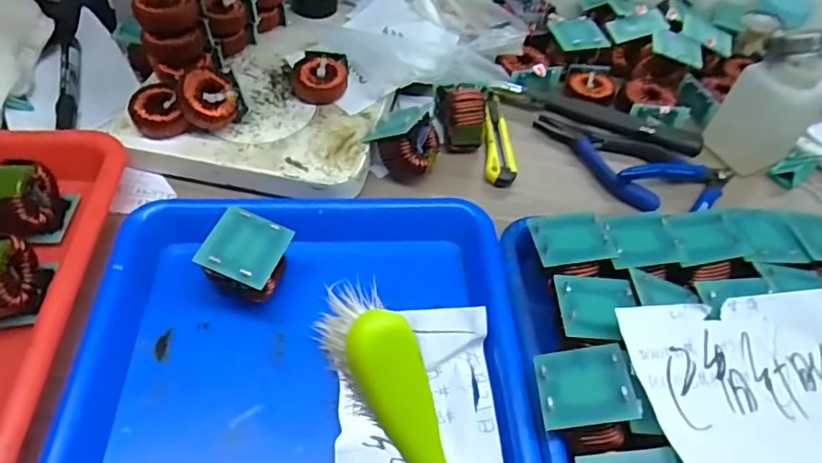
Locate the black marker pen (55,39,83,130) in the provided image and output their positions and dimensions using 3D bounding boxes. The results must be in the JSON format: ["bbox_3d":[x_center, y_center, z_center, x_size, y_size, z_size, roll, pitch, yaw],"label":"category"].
[{"bbox_3d":[-0.297,-0.132,0.481,0.014,0.013,0.129,-11,53,-13],"label":"black marker pen"}]

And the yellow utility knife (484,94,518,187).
[{"bbox_3d":[0.076,-0.081,0.477,0.025,0.016,0.112,5,51,0],"label":"yellow utility knife"}]

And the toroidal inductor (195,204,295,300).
[{"bbox_3d":[-0.109,0.022,0.358,0.050,0.049,0.054,18,51,-9],"label":"toroidal inductor"}]

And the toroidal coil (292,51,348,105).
[{"bbox_3d":[-0.076,-0.127,0.459,0.043,0.021,0.045,2,51,-3],"label":"toroidal coil"}]

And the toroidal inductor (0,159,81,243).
[{"bbox_3d":[-0.259,-0.019,0.372,0.033,0.046,0.049,4,51,-1],"label":"toroidal inductor"}]

